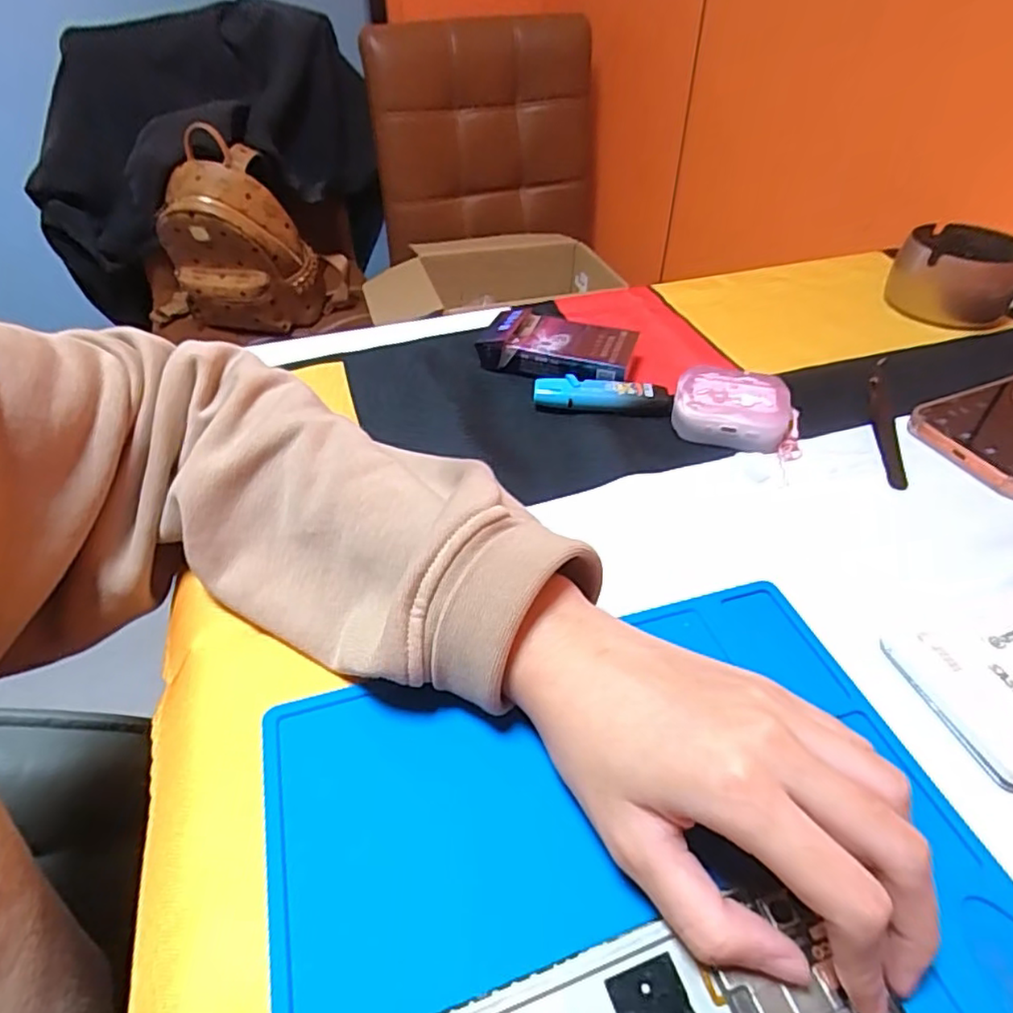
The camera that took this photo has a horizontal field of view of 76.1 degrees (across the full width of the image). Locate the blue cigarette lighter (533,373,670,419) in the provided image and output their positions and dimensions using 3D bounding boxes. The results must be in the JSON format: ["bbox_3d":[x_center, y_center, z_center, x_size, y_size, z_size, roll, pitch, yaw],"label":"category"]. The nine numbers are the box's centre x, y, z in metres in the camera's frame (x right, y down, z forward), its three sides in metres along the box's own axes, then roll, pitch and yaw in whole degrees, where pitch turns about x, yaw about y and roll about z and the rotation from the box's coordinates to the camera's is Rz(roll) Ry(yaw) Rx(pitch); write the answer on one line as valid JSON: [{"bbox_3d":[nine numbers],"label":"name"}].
[{"bbox_3d":[0.061,-0.069,0.408,0.085,0.016,0.021,5,43,6],"label":"blue cigarette lighter"}]

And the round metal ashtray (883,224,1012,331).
[{"bbox_3d":[0.344,-0.178,0.495,0.083,0.048,0.086,26,49,26],"label":"round metal ashtray"}]

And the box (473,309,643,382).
[{"bbox_3d":[0.035,-0.107,0.442,0.098,0.026,0.055,14,45,16],"label":"box"}]

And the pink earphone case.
[{"bbox_3d":[0.136,-0.056,0.381,0.073,0.029,0.042,14,45,16],"label":"pink earphone case"}]

